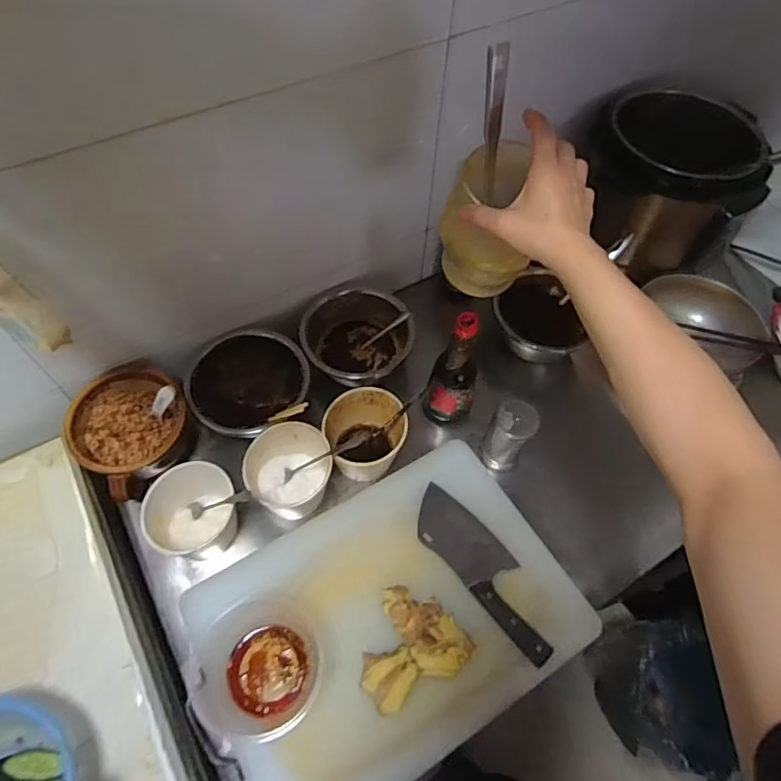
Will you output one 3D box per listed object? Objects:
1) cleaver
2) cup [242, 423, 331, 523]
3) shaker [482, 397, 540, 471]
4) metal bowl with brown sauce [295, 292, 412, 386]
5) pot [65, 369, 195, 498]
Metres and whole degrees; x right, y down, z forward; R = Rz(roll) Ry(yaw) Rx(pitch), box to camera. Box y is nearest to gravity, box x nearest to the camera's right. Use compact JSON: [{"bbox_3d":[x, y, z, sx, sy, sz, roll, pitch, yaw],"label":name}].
[{"bbox_3d":[0.122,0.226,0.686,0.077,0.018,0.239,-36,67,-21],"label":"cleaver"},{"bbox_3d":[-0.147,0.112,0.742,0.109,0.108,0.110,1,59,-1],"label":"cup"},{"bbox_3d":[0.170,0.065,0.767,0.056,0.122,0.058,1,59,-1],"label":"shaker"},{"bbox_3d":[-0.054,-0.084,0.848,0.172,0.083,0.152,-21,62,-14],"label":"metal bowl with brown sauce"},{"bbox_3d":[-0.354,0.056,0.736,0.133,0.124,0.144,1,59,-1],"label":"pot"}]

